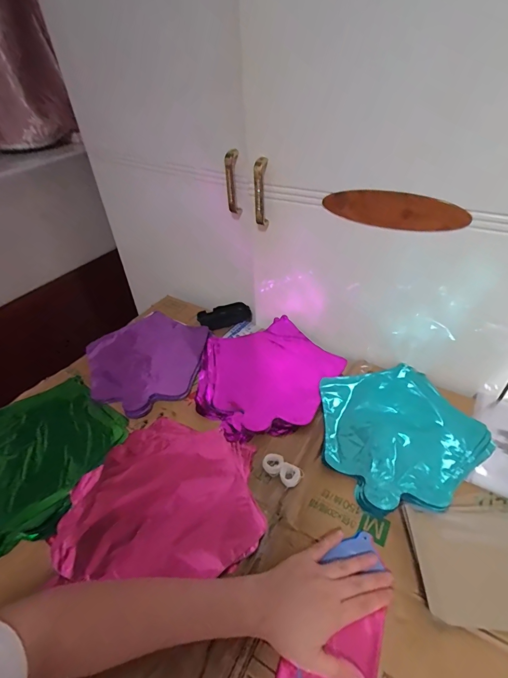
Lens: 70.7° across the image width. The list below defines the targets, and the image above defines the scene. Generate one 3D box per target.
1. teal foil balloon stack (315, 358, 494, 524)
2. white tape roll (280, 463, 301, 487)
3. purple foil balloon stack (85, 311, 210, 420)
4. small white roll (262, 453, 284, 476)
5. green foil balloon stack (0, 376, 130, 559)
[{"bbox_3d":[0.211,0.130,0.530,0.224,0.007,0.223,-11,43,-7],"label":"teal foil balloon stack"},{"bbox_3d":[0.049,0.186,0.488,0.028,0.011,0.028,-3,42,2],"label":"white tape roll"},{"bbox_3d":[-0.198,0.035,0.670,0.226,0.026,0.224,23,49,27],"label":"purple foil balloon stack"},{"bbox_3d":[0.027,0.174,0.502,0.028,0.009,0.030,-3,42,2],"label":"small white roll"},{"bbox_3d":[-0.336,0.177,0.522,0.238,0.027,0.261,24,50,28],"label":"green foil balloon stack"}]

